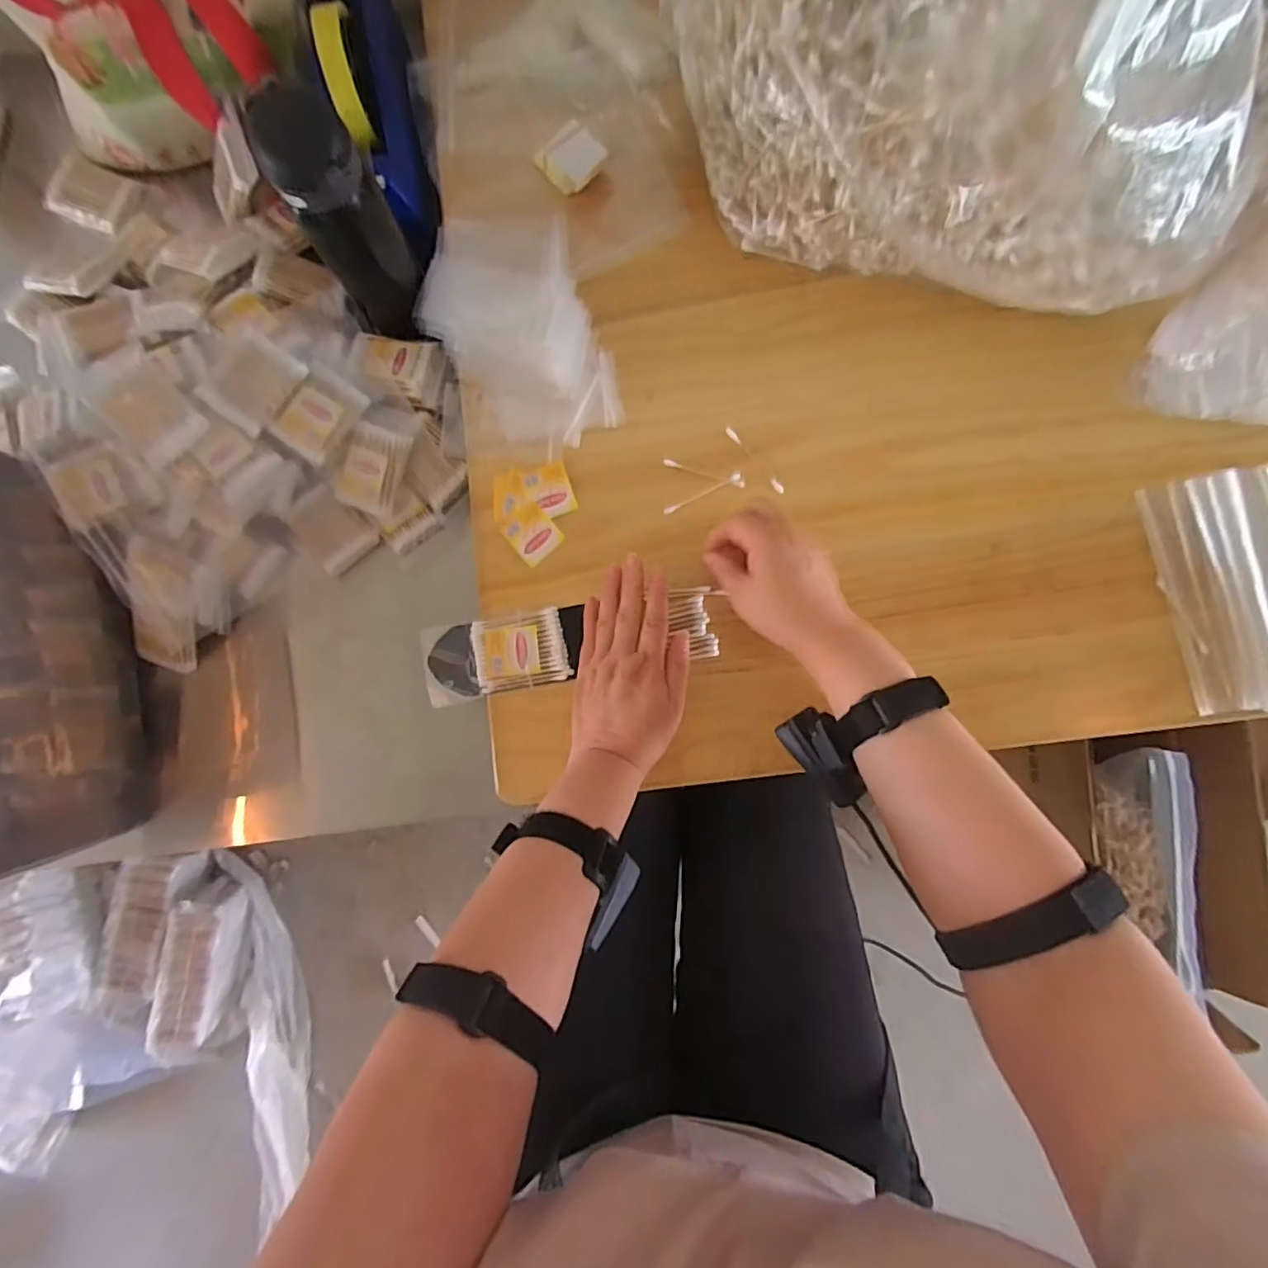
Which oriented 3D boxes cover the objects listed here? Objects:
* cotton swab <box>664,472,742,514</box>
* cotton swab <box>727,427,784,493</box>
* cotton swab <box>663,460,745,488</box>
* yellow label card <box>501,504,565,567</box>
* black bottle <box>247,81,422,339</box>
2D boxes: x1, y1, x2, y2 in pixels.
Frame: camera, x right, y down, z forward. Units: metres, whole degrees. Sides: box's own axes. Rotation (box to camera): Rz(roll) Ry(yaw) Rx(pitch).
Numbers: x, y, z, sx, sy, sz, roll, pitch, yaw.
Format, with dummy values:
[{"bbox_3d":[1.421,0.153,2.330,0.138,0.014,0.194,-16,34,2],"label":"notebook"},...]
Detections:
[{"bbox_3d":[0.058,-0.120,0.506,0.072,0.004,0.008,-25,86,-1],"label":"cotton swab"},{"bbox_3d":[0.103,-0.149,0.508,0.008,0.006,0.074,-39,86,-2],"label":"cotton swab"},{"bbox_3d":[0.060,-0.137,0.509,0.071,0.004,0.006,18,86,2],"label":"cotton swab"},{"bbox_3d":[-0.087,-0.085,0.507,0.037,0.004,0.043,-42,92,-3],"label":"yellow label card"},{"bbox_3d":[-0.206,-0.298,0.439,0.059,0.163,0.055,0,86,1],"label":"black bottle"}]

